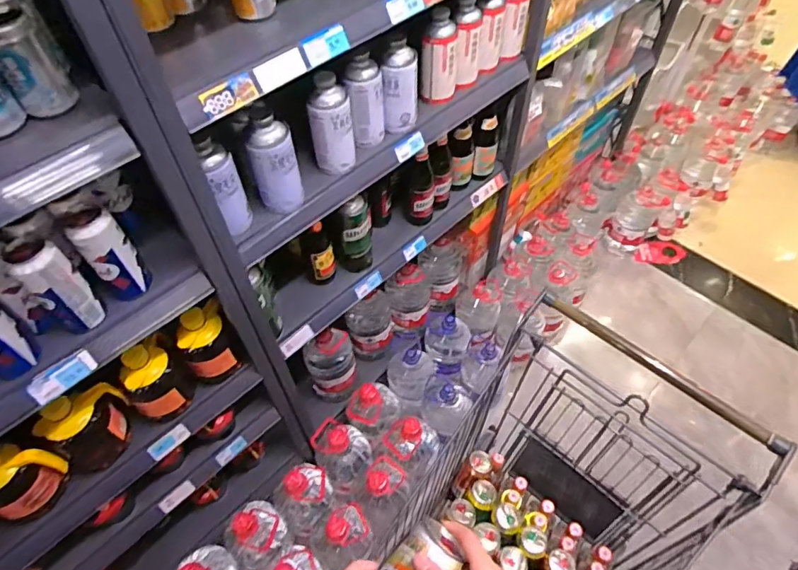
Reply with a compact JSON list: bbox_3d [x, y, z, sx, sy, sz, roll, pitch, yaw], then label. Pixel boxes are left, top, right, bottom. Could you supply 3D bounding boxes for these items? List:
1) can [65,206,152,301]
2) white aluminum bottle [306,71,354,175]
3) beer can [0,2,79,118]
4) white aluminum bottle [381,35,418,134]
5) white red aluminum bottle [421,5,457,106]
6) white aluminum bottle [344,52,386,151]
[{"bbox_3d":[-0.446,-0.048,0.786,0.064,0.155,0.067,-1,54,1],"label":"can"},{"bbox_3d":[-0.125,-0.292,0.948,0.075,0.184,0.062,-7,54,-3],"label":"white aluminum bottle"},{"bbox_3d":[-0.445,-0.267,0.614,0.066,0.115,0.065,-32,59,-20],"label":"beer can"},{"bbox_3d":[0.003,-0.390,1.021,0.068,0.169,0.070,1,54,3],"label":"white aluminum bottle"},{"bbox_3d":[0.083,-0.469,1.077,0.070,0.178,0.069,5,54,5],"label":"white red aluminum bottle"},{"bbox_3d":[-0.064,-0.353,0.998,0.068,0.170,0.062,-3,54,0],"label":"white aluminum bottle"}]

